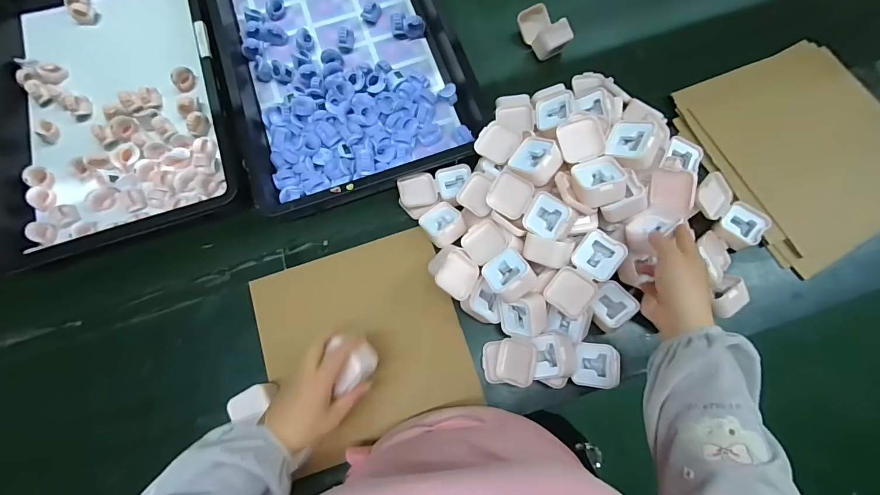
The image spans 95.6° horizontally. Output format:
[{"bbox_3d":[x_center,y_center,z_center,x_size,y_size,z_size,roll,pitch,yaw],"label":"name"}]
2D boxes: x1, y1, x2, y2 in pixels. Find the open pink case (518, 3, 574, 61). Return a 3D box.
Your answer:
[{"bbox_3d":[0.177,-0.374,0.679,0.059,0.046,0.101,-21,75,-4],"label":"open pink case"}]

